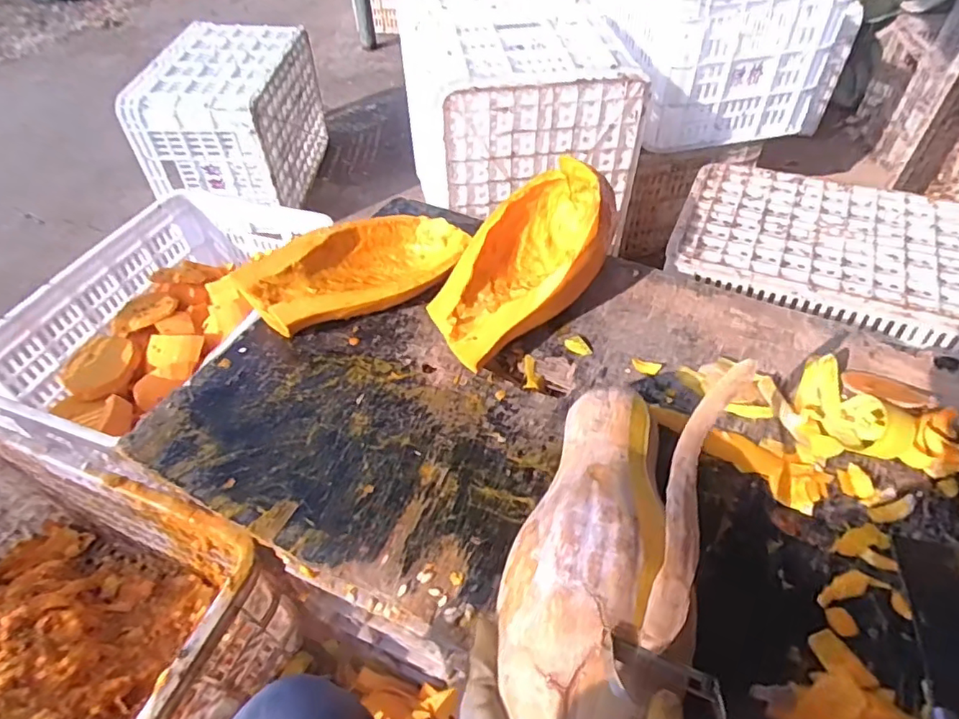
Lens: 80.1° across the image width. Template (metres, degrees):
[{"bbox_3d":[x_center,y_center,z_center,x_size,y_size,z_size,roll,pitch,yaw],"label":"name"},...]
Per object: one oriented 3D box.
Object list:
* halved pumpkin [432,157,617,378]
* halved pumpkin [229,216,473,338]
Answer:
[{"bbox_3d":[0.057,-0.134,0.783,0.308,0.133,0.171,-38,56,-26],"label":"halved pumpkin"},{"bbox_3d":[-0.166,-0.120,0.819,0.299,0.090,0.161,-25,51,-17],"label":"halved pumpkin"}]

